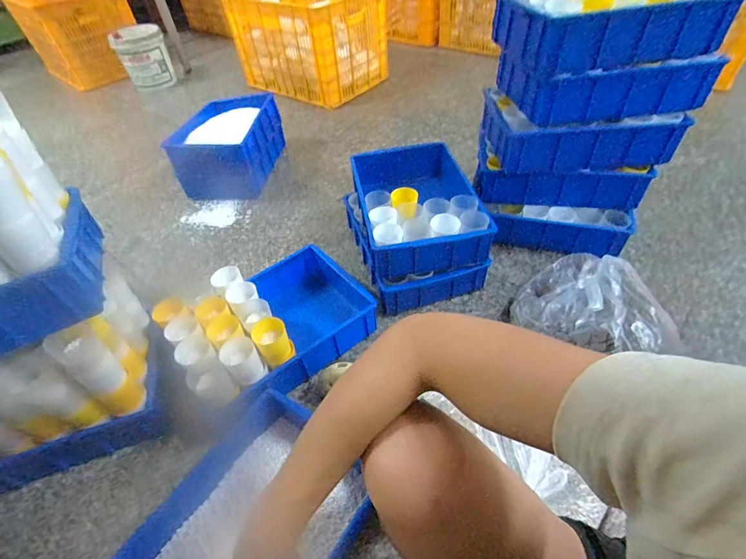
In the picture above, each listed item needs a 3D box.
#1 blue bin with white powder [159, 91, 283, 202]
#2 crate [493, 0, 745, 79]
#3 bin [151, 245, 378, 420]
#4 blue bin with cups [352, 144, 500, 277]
[{"bbox_3d":[-0.512,-0.481,1.364,0.293,0.198,0.396,0,48,6],"label":"blue bin with white powder"},{"bbox_3d":[0.502,-0.564,0.830,0.377,0.119,0.321,-18,49,-10],"label":"crate"},{"bbox_3d":[-0.218,0.084,0.828,0.390,0.160,0.296,-31,52,-21],"label":"bin"},{"bbox_3d":[0.103,-0.178,0.926,0.261,0.104,0.359,-11,48,-4],"label":"blue bin with cups"}]

